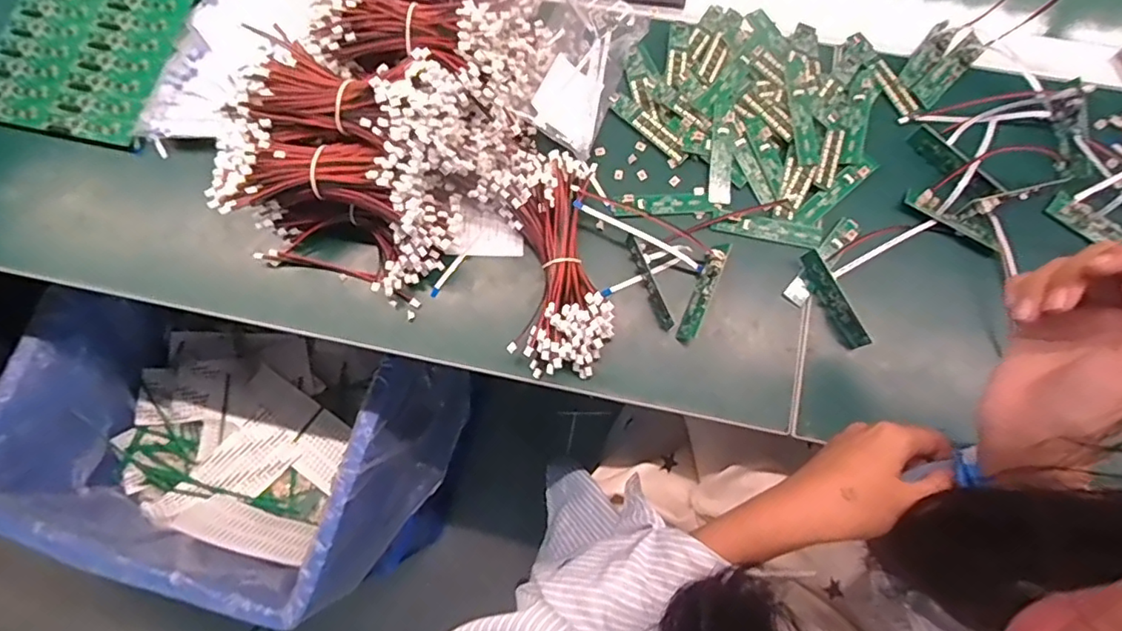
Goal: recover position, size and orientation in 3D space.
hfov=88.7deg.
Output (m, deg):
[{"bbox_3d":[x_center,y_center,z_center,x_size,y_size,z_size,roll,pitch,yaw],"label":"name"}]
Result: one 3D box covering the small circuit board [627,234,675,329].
[{"bbox_3d":[0.072,-0.028,0.462,0.007,0.021,0.081,-20,76,-3],"label":"small circuit board"}]

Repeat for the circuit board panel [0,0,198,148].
[{"bbox_3d":[-0.438,-0.262,0.535,0.177,0.007,0.200,11,76,5],"label":"circuit board panel"}]

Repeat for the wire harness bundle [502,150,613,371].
[{"bbox_3d":[-0.002,-0.043,0.452,0.078,0.045,0.175,-4,76,1],"label":"wire harness bundle"}]

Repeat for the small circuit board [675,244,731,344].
[{"bbox_3d":[0.113,-0.019,0.455,0.015,0.015,0.082,22,78,7],"label":"small circuit board"}]

